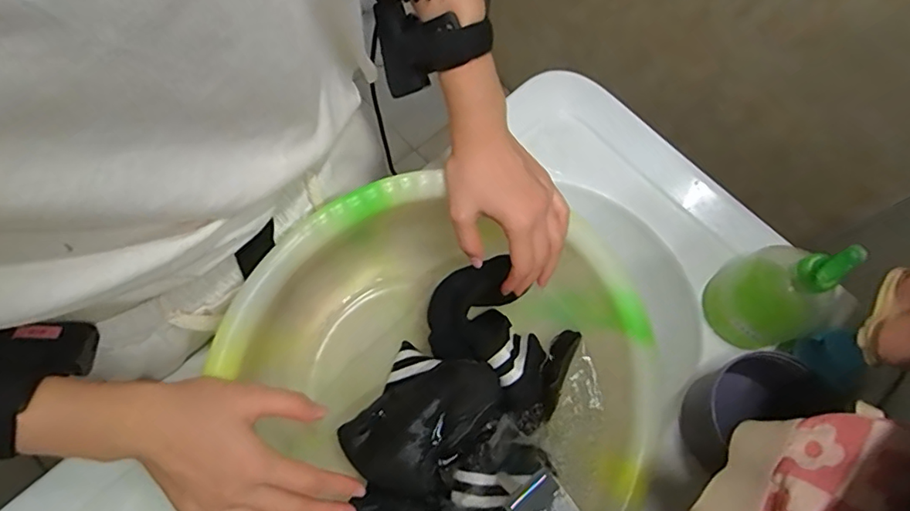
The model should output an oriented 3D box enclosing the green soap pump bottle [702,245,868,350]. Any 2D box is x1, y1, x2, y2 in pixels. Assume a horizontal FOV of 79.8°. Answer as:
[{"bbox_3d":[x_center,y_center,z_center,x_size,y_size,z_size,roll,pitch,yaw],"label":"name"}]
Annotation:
[{"bbox_3d":[0.294,0.027,0.480,0.070,0.156,0.085,-15,71,-8],"label":"green soap pump bottle"}]

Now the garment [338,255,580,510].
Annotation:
[{"bbox_3d":[0.008,0.153,0.490,0.190,0.085,0.263,15,69,3],"label":"garment"}]

